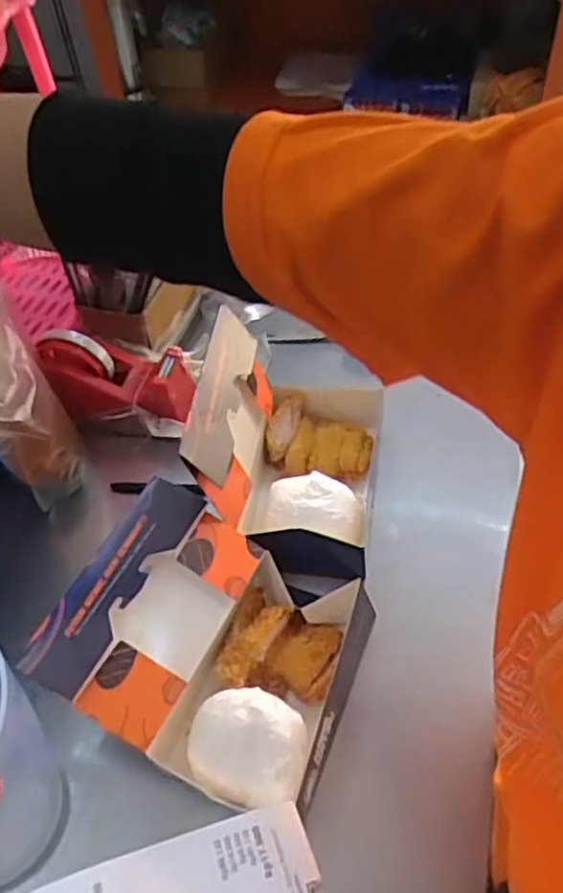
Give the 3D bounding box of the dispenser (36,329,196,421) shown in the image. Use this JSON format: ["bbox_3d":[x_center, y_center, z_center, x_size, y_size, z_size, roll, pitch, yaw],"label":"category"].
[{"bbox_3d":[-0.161,-0.071,0.693,0.155,0.066,0.078,11,50,-5],"label":"dispenser"}]

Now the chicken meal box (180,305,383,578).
[{"bbox_3d":[0.010,-0.012,0.592,0.135,0.146,0.178,4,50,8],"label":"chicken meal box"}]

